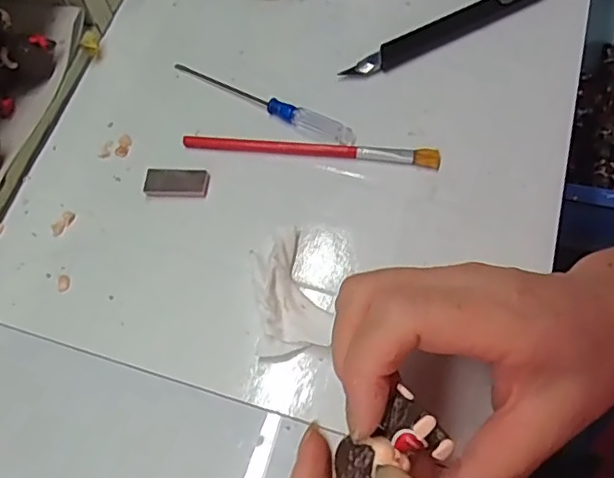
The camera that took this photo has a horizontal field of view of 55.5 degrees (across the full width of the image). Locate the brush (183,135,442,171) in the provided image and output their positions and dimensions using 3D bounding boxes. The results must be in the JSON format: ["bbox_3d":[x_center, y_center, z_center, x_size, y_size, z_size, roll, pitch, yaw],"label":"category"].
[{"bbox_3d":[0.001,-0.051,0.328,0.144,0.004,0.011,6,62,7],"label":"brush"}]

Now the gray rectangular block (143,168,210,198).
[{"bbox_3d":[-0.072,-0.031,0.323,0.035,0.004,0.017,6,62,7],"label":"gray rectangular block"}]

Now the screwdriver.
[{"bbox_3d":[-0.027,-0.084,0.345,0.124,0.010,0.012,30,67,18],"label":"screwdriver"}]

